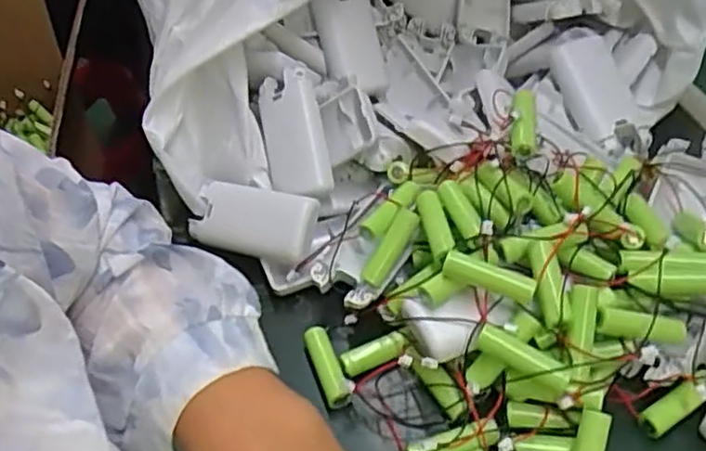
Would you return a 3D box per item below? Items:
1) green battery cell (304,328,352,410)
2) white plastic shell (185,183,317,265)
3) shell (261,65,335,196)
[{"bbox_3d":[-0.015,0.082,0.402,0.014,0.017,0.050,-19,46,-11],"label":"green battery cell"},{"bbox_3d":[-0.066,-0.004,0.455,0.088,0.015,0.045,13,86,26],"label":"white plastic shell"},{"bbox_3d":[-0.041,-0.062,0.470,0.044,0.014,0.090,-15,79,27],"label":"shell"}]

